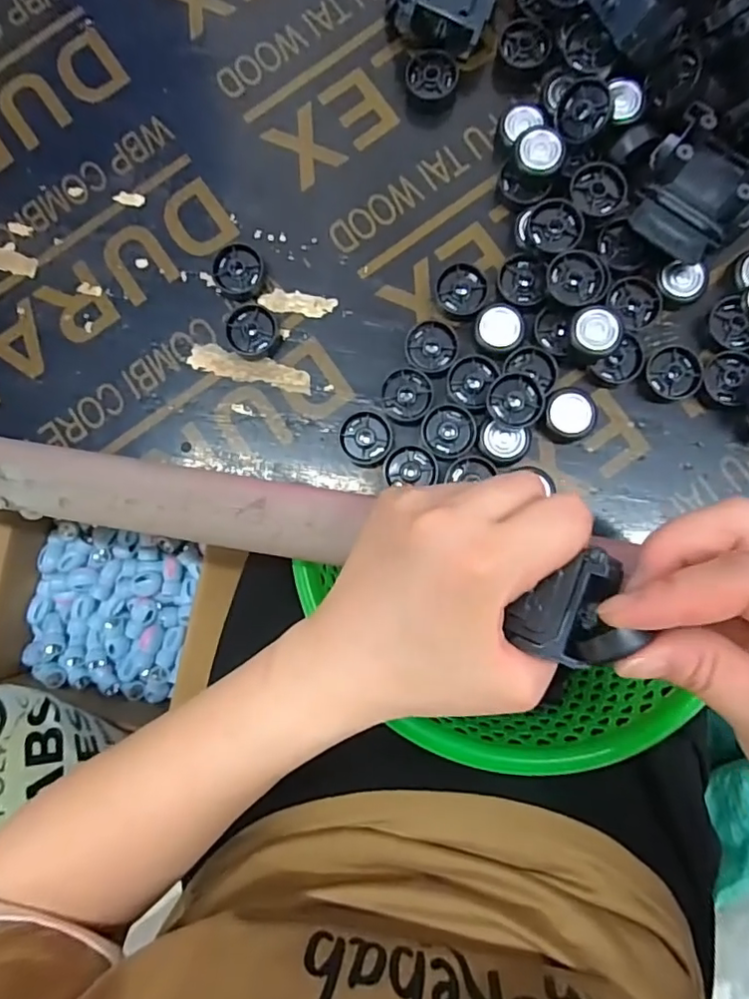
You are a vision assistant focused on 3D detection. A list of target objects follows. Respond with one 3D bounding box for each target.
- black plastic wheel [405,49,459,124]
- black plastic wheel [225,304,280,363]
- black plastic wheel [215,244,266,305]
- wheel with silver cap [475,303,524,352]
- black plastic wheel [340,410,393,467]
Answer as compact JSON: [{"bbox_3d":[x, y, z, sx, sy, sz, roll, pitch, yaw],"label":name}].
[{"bbox_3d":[0.028,-0.200,0.270,0.024,0.013,0.023,0,85,2],"label":"black plastic wheel"},{"bbox_3d":[-0.057,-0.078,0.266,0.023,0.008,0.024,0,85,2],"label":"black plastic wheel"},{"bbox_3d":[-0.063,-0.107,0.268,0.022,0.009,0.026,-1,85,2],"label":"black plastic wheel"},{"bbox_3d":[0.057,-0.078,0.256,0.021,0.006,0.021,0,85,2],"label":"wheel with silver cap"},{"bbox_3d":[-0.004,-0.028,0.261,0.023,0.007,0.025,0,85,2],"label":"black plastic wheel"}]

